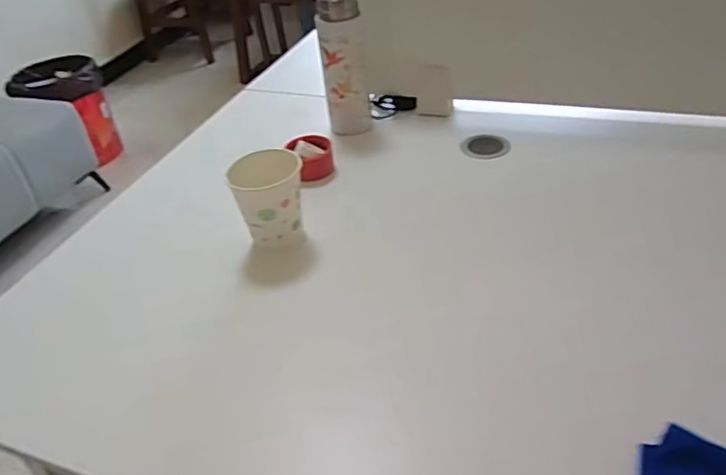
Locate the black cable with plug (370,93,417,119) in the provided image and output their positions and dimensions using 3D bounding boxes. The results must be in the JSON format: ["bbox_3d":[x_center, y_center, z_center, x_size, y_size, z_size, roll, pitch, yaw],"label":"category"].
[{"bbox_3d":[0.043,-0.189,0.803,0.067,0.037,0.030,3,39,12],"label":"black cable with plug"}]

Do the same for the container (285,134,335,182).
[{"bbox_3d":[-0.061,-0.095,0.687,0.049,0.035,0.055,-22,41,-18],"label":"container"}]

